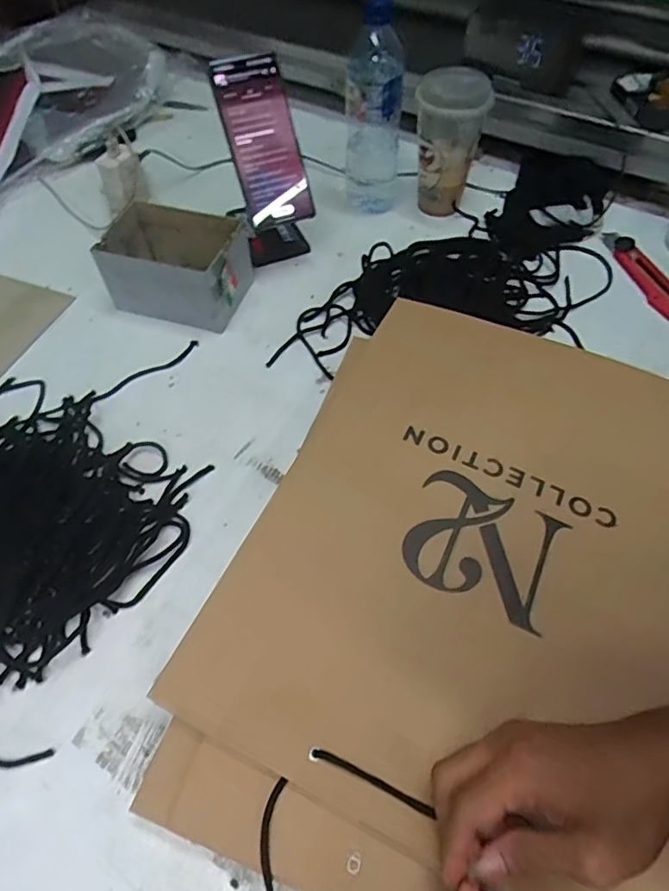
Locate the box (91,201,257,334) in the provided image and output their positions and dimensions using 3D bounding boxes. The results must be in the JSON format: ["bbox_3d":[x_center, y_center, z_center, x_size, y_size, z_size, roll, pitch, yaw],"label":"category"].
[{"bbox_3d":[-0.178,-0.200,0.608,0.151,0.073,0.104,12,58,9],"label":"box"}]

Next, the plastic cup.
[{"bbox_3d":[0.138,-0.371,0.655,0.081,0.133,0.096,9,57,8],"label":"plastic cup"}]

